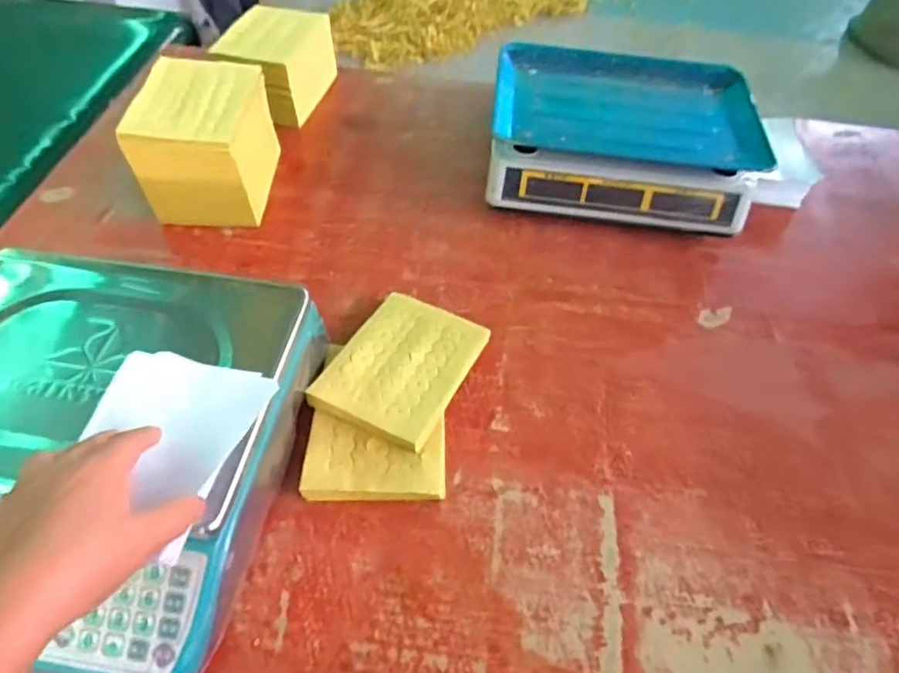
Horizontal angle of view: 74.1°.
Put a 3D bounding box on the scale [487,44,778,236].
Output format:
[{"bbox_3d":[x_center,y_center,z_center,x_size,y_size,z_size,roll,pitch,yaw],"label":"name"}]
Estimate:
[{"bbox_3d":[0.221,-0.261,0.795,0.328,0.123,0.254,7,53,2],"label":"scale"}]

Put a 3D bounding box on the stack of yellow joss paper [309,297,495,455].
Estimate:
[{"bbox_3d":[-0.047,0.027,0.597,0.121,0.014,0.158,23,52,15],"label":"stack of yellow joss paper"}]

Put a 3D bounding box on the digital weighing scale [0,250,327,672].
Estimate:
[{"bbox_3d":[-0.295,0.085,0.486,0.308,0.113,0.320,9,53,4],"label":"digital weighing scale"}]

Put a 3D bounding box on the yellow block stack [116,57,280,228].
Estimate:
[{"bbox_3d":[-0.289,-0.235,0.730,0.136,0.130,0.159,2,53,-2],"label":"yellow block stack"}]

